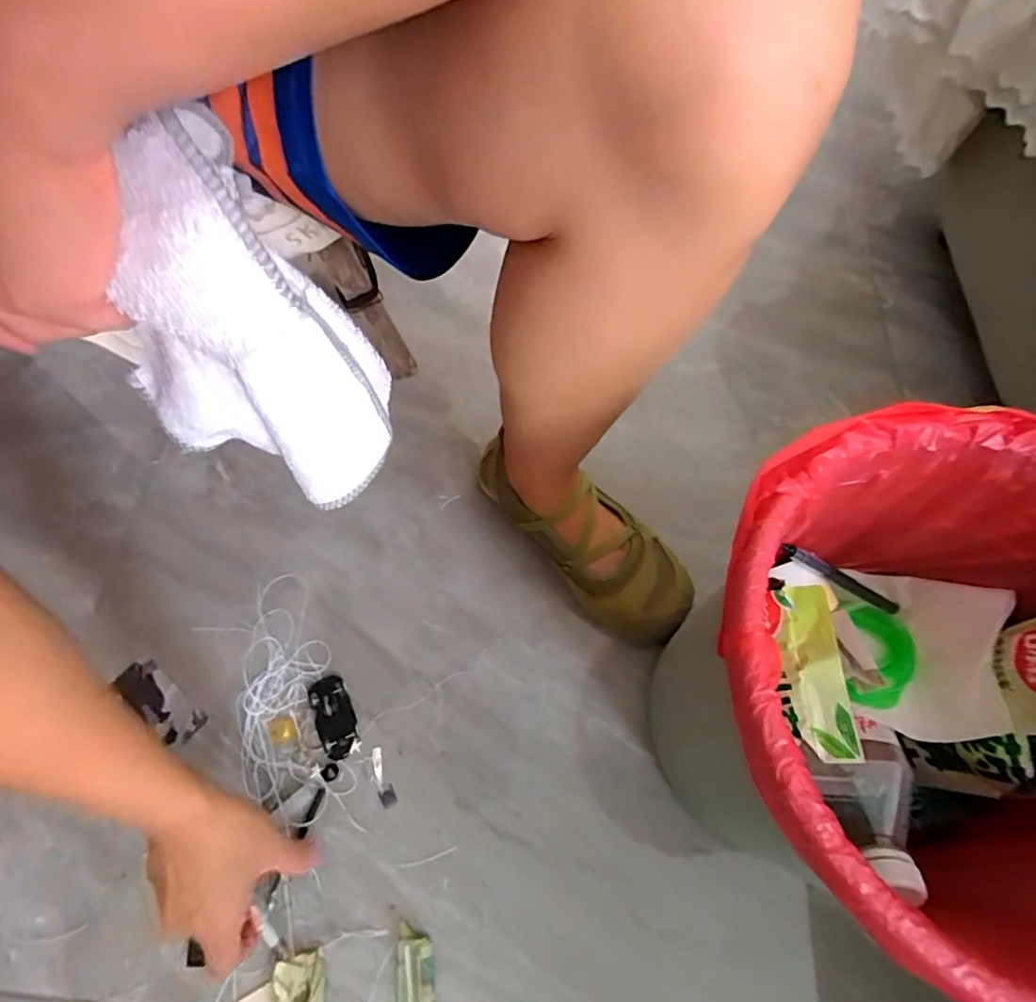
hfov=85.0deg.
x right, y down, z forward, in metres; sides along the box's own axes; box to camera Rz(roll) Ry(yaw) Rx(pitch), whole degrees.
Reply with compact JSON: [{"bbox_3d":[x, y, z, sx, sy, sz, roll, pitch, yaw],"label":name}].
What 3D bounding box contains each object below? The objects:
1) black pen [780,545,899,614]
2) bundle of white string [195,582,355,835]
[{"bbox_3d":[0.230,0.055,0.399,0.102,0.013,0.010,28,65,-12],"label":"black pen"},{"bbox_3d":[-0.202,0.165,0.482,0.087,0.011,0.198,-23,68,-13],"label":"bundle of white string"}]

